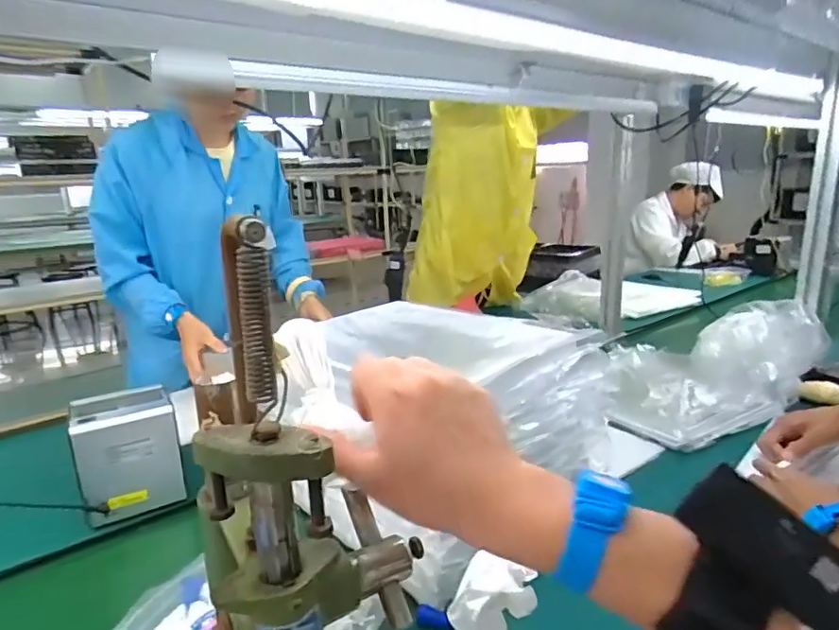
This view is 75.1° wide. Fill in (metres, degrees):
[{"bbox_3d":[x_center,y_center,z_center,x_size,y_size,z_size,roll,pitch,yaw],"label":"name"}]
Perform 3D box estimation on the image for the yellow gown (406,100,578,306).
[{"bbox_3d":[0.179,-0.293,1.483,0.382,0.505,0.231,-12,18,-32],"label":"yellow gown"}]

